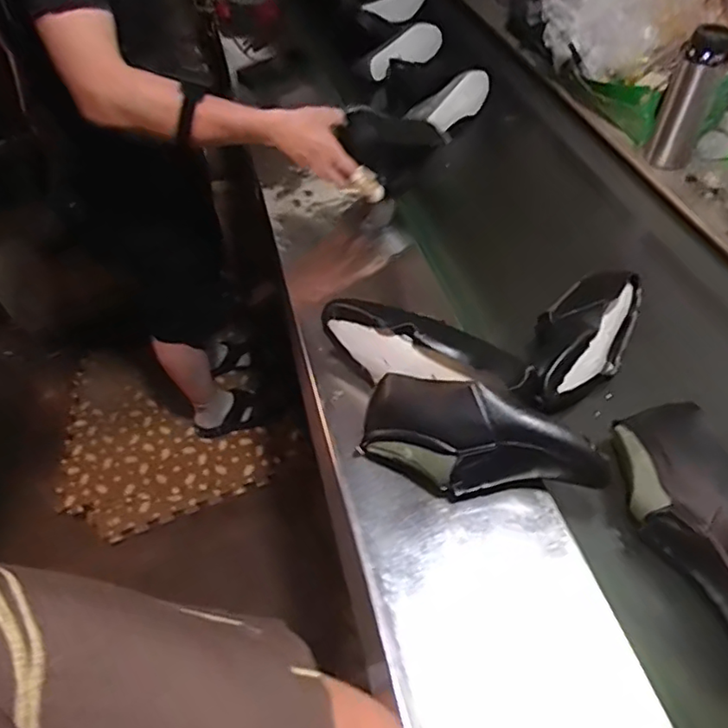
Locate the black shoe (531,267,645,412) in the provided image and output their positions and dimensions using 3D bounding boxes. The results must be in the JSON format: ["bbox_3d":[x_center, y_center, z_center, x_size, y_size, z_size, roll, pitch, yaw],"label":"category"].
[{"bbox_3d":[0.302,-0.038,0.794,0.111,0.092,0.244,24,55,21],"label":"black shoe"}]

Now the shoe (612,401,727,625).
[{"bbox_3d":[0.350,0.166,0.612,0.101,0.082,0.290,-5,50,-1],"label":"shoe"}]

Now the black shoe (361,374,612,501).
[{"bbox_3d":[0.120,0.093,0.633,0.263,0.103,0.086,20,54,19],"label":"black shoe"}]

